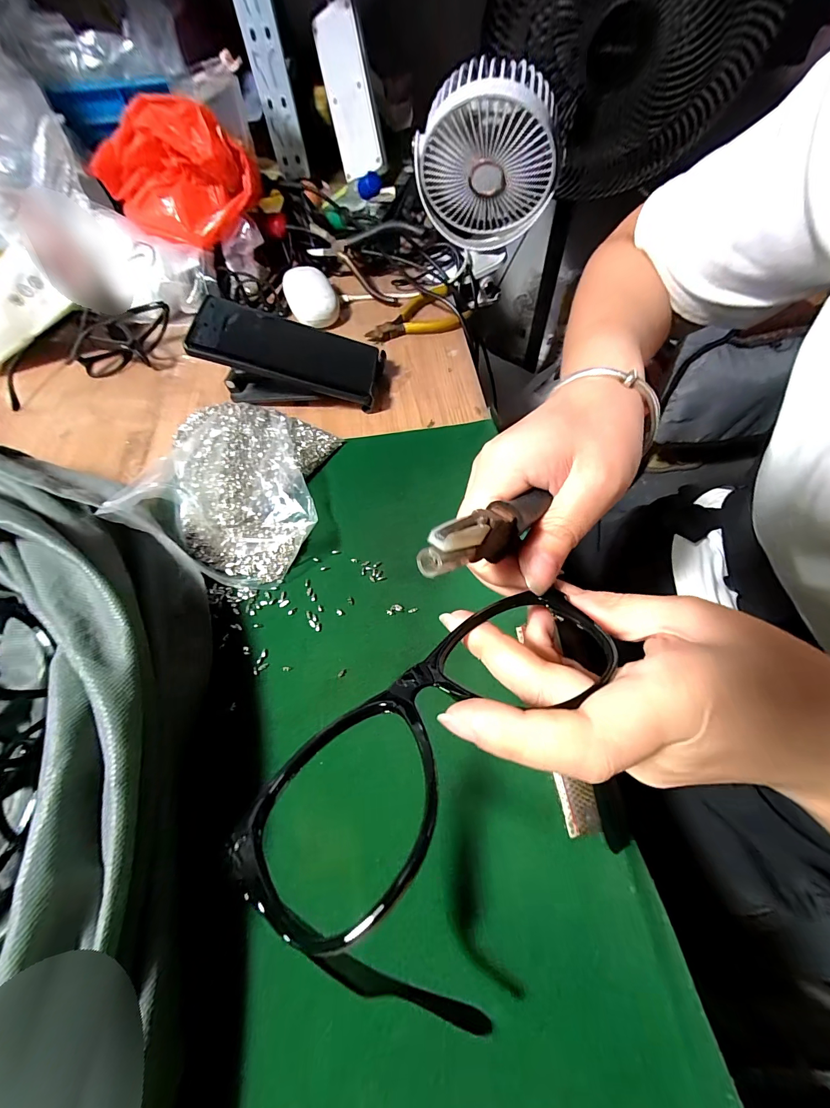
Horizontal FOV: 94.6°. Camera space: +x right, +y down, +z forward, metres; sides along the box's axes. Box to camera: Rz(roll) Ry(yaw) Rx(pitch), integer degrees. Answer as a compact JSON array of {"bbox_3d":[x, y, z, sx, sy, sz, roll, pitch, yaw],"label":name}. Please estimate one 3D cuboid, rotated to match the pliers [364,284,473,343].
[{"bbox_3d":[-0.002,-0.271,0.437,0.115,0.012,0.073,-24,62,-9],"label":"pliers"}]

